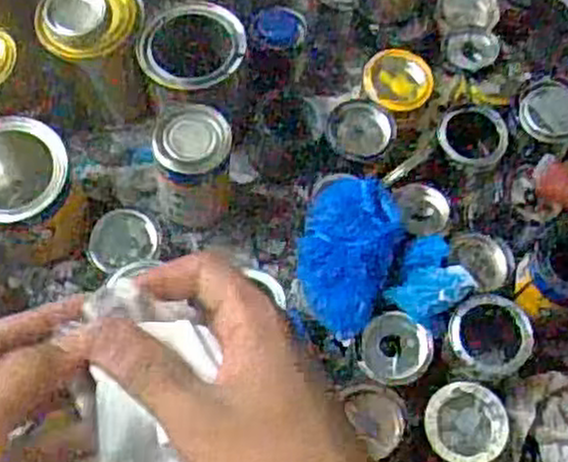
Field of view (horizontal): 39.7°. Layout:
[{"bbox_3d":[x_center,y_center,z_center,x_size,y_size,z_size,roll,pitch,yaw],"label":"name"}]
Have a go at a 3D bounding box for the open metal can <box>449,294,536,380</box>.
[{"bbox_3d":[0.187,0.102,0.744,0.076,0.083,0.070,1,67,-2],"label":"open metal can"}]

